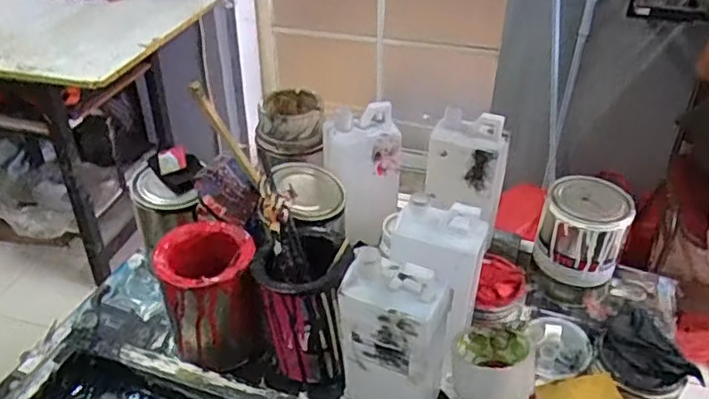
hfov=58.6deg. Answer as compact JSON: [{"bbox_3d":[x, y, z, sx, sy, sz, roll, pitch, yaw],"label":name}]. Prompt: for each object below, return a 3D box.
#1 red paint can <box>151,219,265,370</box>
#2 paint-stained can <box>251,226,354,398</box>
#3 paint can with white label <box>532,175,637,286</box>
[{"bbox_3d":[-0.166,0.114,0.739,0.105,0.139,0.107,-15,40,-20],"label":"red paint can"},{"bbox_3d":[-0.059,0.120,0.728,0.106,0.142,0.124,4,37,4],"label":"paint-stained can"},{"bbox_3d":[0.301,0.040,0.841,0.108,0.101,0.104,14,39,16],"label":"paint can with white label"}]

